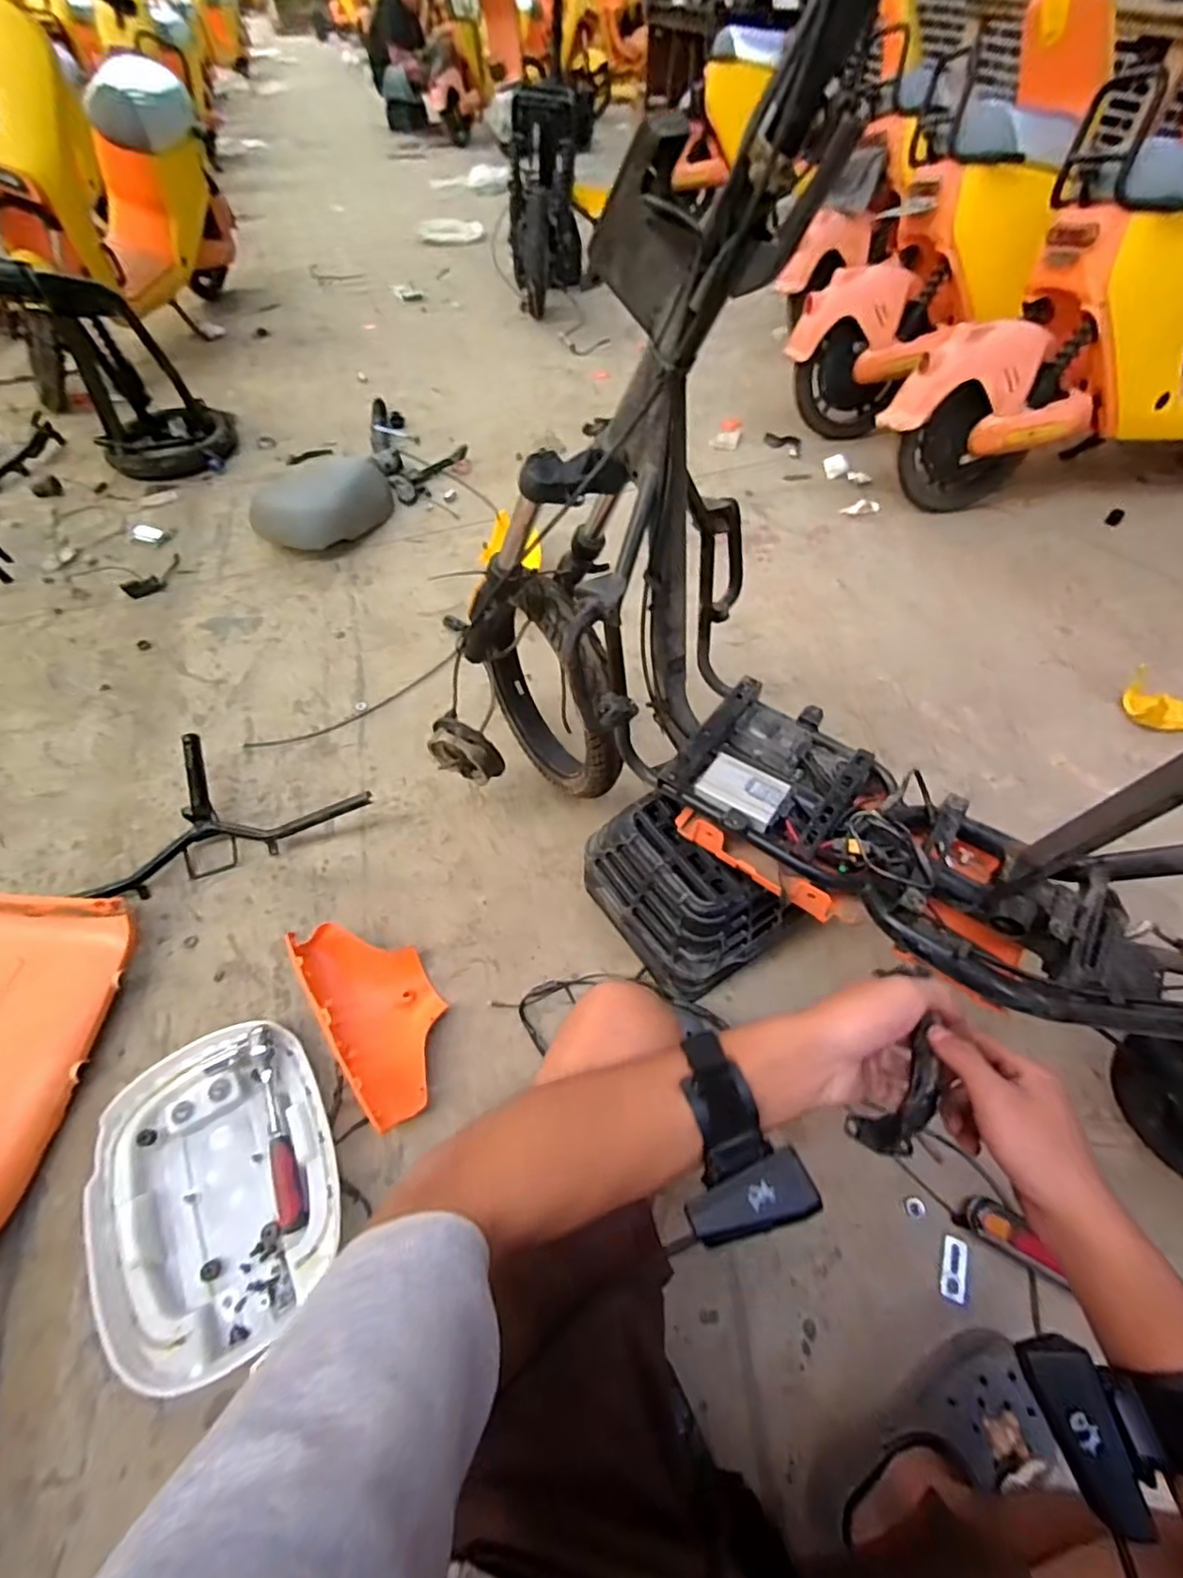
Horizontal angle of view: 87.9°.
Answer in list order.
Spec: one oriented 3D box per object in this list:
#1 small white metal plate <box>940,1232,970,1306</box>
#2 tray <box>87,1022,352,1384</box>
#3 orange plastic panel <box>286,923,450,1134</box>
[{"bbox_3d":[0.423,0.560,0.715,0.027,0.004,0.062,9,58,23],"label":"small white metal plate"},{"bbox_3d":[-0.449,0.473,0.746,0.259,0.058,0.351,-29,60,-20],"label":"tray"},{"bbox_3d":[-0.292,0.296,0.849,0.141,0.105,0.299,-30,61,-21],"label":"orange plastic panel"}]

